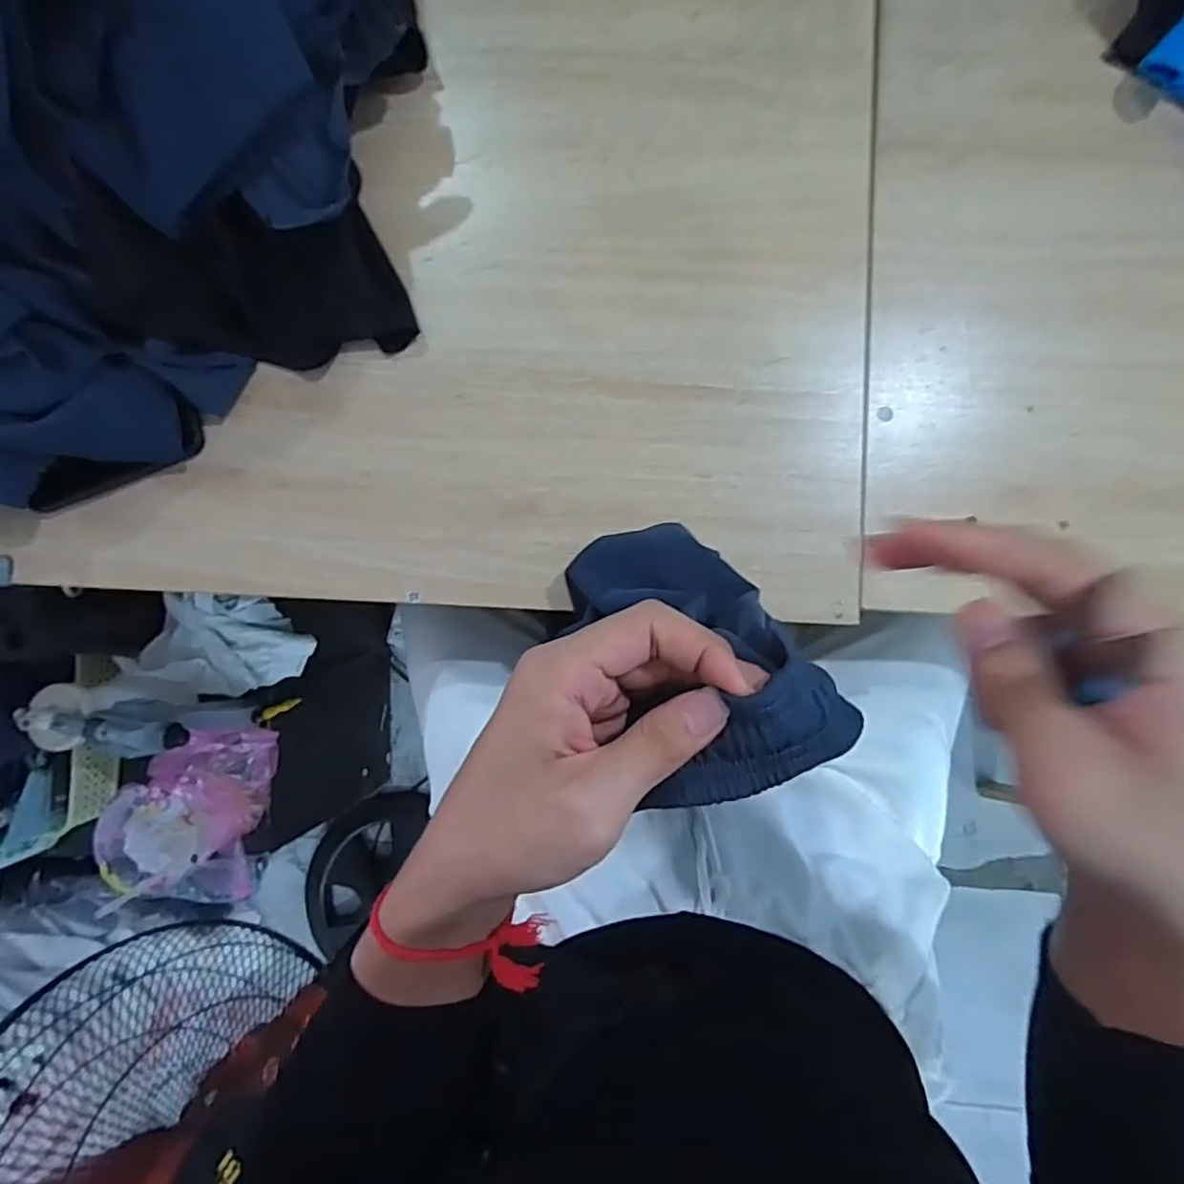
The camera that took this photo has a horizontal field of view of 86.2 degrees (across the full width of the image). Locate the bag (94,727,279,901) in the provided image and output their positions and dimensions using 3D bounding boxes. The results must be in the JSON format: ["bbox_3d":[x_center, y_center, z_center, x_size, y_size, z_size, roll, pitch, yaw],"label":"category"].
[{"bbox_3d":[-0.480,0.257,0.759,0.147,0.123,0.194,10,87,3],"label":"bag"}]

